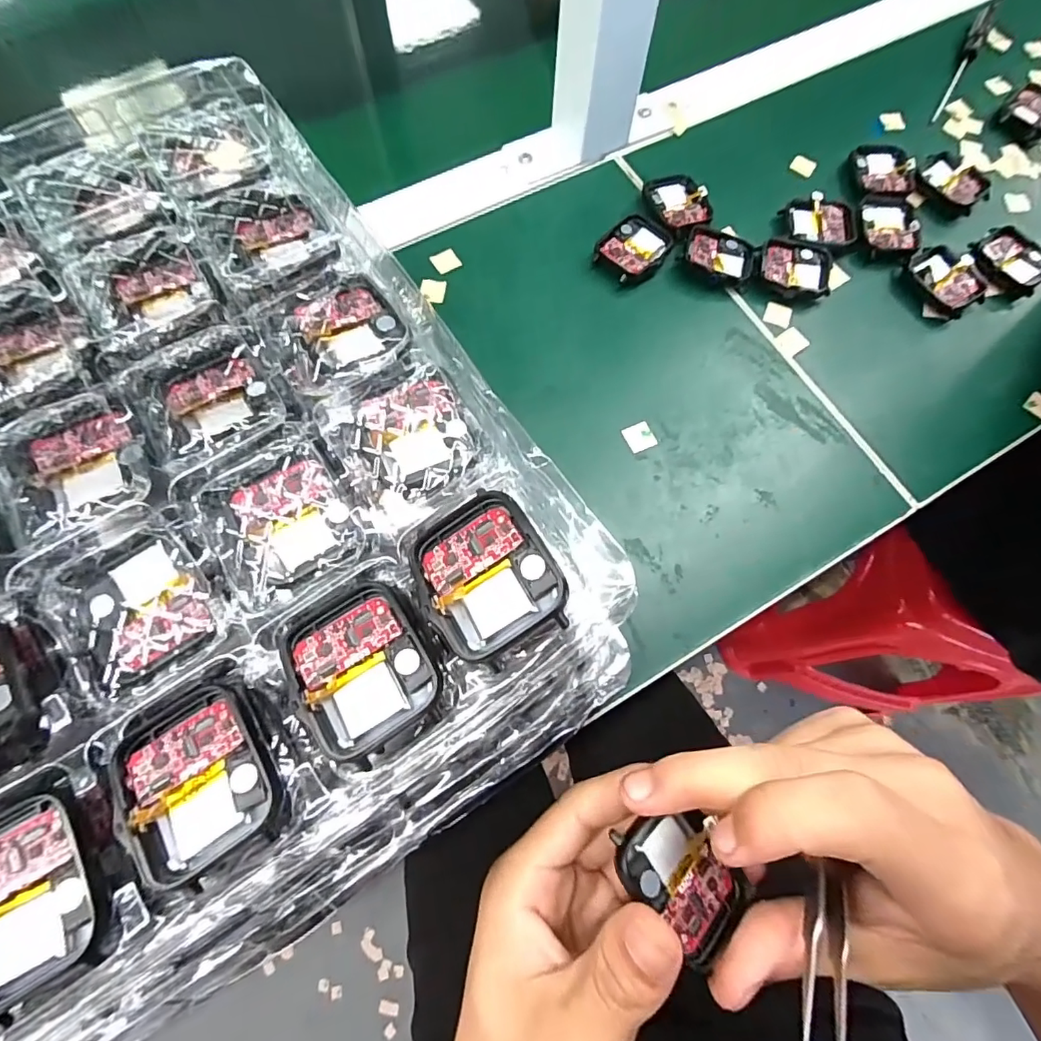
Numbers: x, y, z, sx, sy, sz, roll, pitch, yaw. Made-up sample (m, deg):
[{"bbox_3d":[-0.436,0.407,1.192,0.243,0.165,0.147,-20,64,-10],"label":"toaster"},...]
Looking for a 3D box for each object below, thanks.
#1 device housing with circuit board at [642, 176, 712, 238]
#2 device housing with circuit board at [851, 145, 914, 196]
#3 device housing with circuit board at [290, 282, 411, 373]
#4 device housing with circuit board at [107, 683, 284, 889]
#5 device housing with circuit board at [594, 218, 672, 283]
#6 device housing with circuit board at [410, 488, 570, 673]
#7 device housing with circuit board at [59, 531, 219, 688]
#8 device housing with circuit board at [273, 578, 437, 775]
[{"bbox_3d":[0.103,-0.205,0.329,0.038,0.008,0.047,-21,73,-8],"label":"device housing with circuit board"},{"bbox_3d":[0.246,-0.239,0.346,0.038,0.011,0.047,-7,72,-4],"label":"device housing with circuit board"},{"bbox_3d":[-0.062,-0.071,0.188,0.036,0.008,0.036,-25,74,-9],"label":"device housing with circuit board"},{"bbox_3d":[-0.089,0.071,0.140,0.039,0.006,0.046,-30,75,-11],"label":"device housing with circuit board"},{"bbox_3d":[0.071,-0.171,0.318,0.038,0.009,0.044,42,76,12],"label":"device housing with circuit board"},{"bbox_3d":[-0.010,0.015,0.147,0.037,0.006,0.046,-36,69,6],"label":"device housing with circuit board"},{"bbox_3d":[-0.120,0.026,0.161,0.038,0.008,0.041,-30,75,-10],"label":"device housing with circuit board"},{"bbox_3d":[-0.047,0.041,0.148,0.038,0.009,0.046,-36,76,-12],"label":"device housing with circuit board"}]

